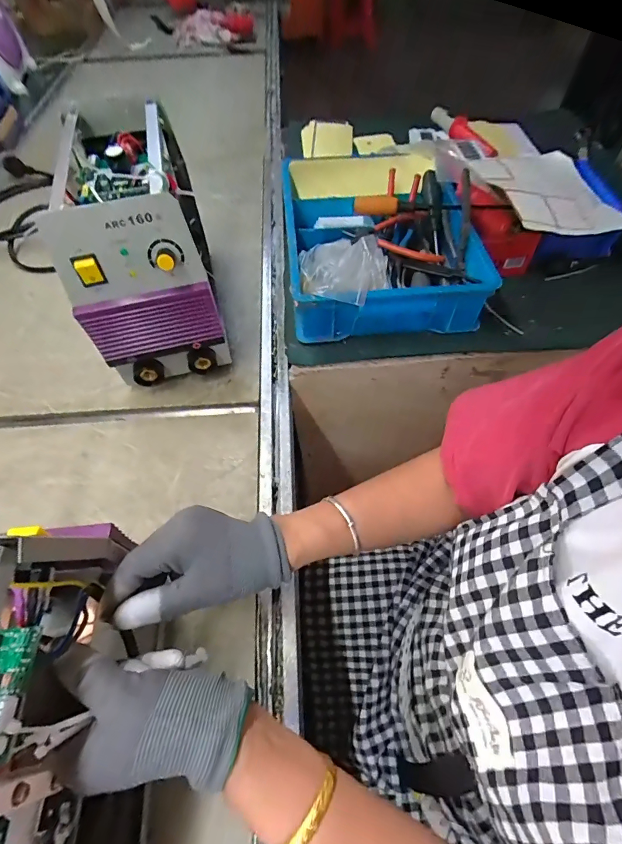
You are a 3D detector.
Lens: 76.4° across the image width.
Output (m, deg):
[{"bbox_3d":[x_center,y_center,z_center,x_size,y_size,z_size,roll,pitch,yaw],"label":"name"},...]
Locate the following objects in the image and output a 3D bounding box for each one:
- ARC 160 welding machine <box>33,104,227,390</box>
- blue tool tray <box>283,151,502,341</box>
[{"bbox_3d":[-0.223,-0.243,0.548,0.146,0.239,0.317,-12,57,-7],"label":"ARC 160 welding machine"},{"bbox_3d":[0.103,-0.299,0.652,0.272,0.114,0.383,-3,57,-1],"label":"blue tool tray"}]

